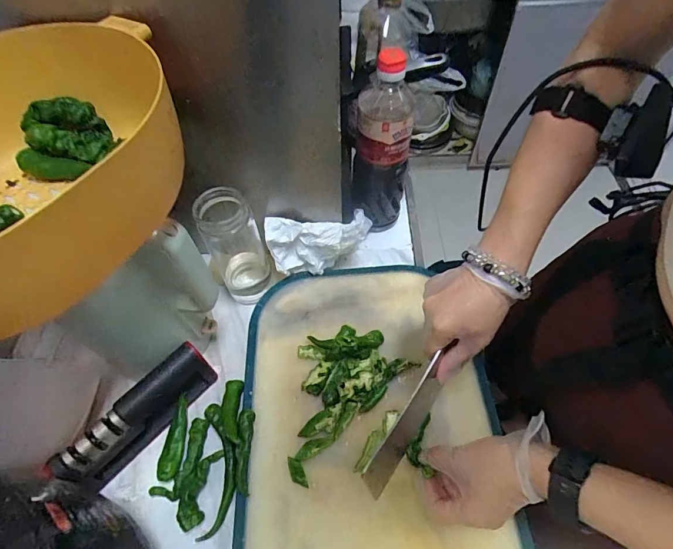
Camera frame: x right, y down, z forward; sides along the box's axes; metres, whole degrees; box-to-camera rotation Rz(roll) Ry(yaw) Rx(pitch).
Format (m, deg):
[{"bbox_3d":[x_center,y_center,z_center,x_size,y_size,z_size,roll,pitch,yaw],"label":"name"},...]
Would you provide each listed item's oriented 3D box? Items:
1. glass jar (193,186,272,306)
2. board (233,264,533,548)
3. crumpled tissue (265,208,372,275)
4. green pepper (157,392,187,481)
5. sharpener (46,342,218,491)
[{"bbox_3d":[-0.137,-0.038,0.532,0.068,0.174,0.066,-2,56,2],"label":"glass jar"},{"bbox_3d":[0.036,0.178,0.460,0.291,0.031,0.452,-4,56,1],"label":"board"},{"bbox_3d":[-0.024,-0.050,0.570,0.143,0.082,0.051,-10,56,-4],"label":"crumpled tissue"},{"bbox_3d":[-0.195,0.195,0.474,0.026,0.023,0.094,-2,56,2],"label":"green pepper"},{"bbox_3d":[-0.230,0.164,0.464,0.037,0.071,0.176,35,65,24],"label":"sharpener"}]

